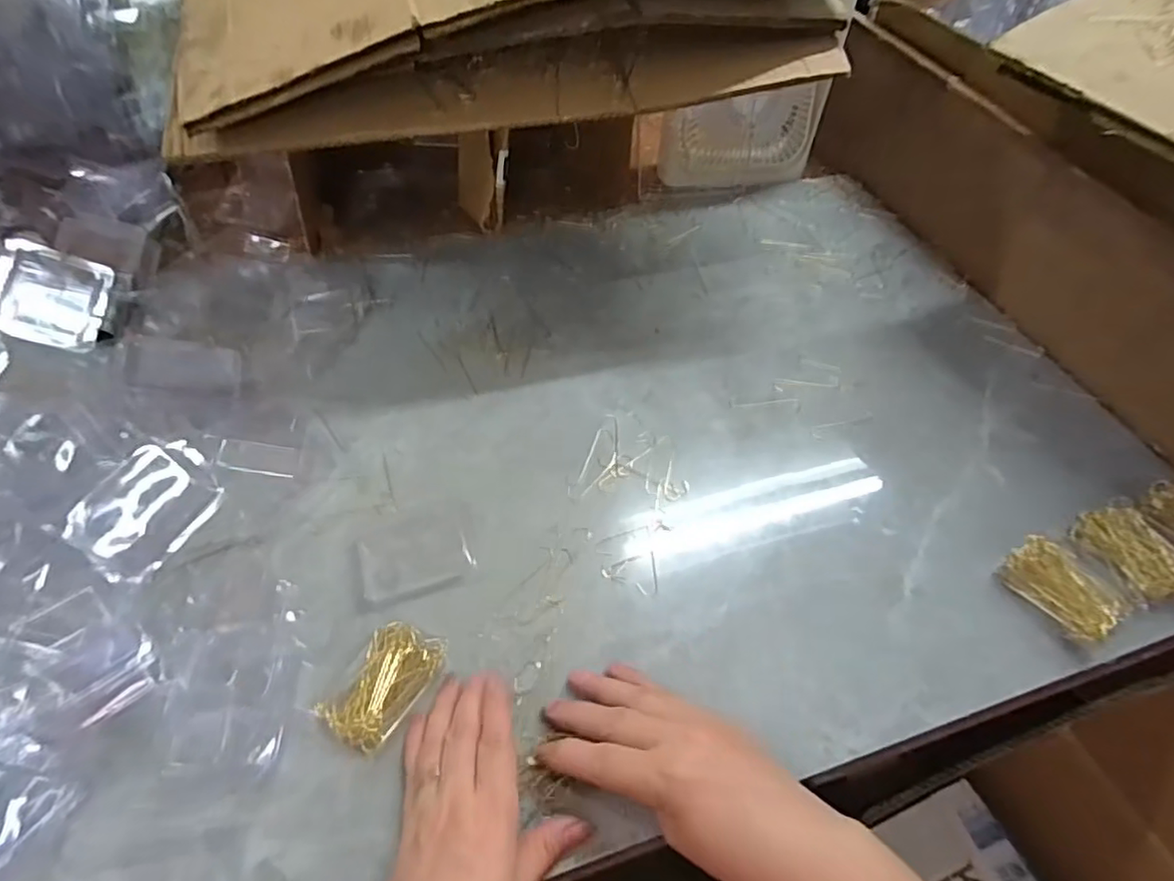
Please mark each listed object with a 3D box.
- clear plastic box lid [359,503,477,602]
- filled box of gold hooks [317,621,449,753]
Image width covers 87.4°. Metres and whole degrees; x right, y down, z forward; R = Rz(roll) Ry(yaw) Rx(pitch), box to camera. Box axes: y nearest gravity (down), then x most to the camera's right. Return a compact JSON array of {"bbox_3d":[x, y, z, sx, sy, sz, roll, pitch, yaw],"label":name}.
[{"bbox_3d":[-0.124,0.079,0.441,0.076,0.009,0.058,-14,53,-15],"label":"clear plastic box lid"},{"bbox_3d":[-0.124,0.149,0.378,0.047,0.014,0.071,25,54,16],"label":"filled box of gold hooks"}]

